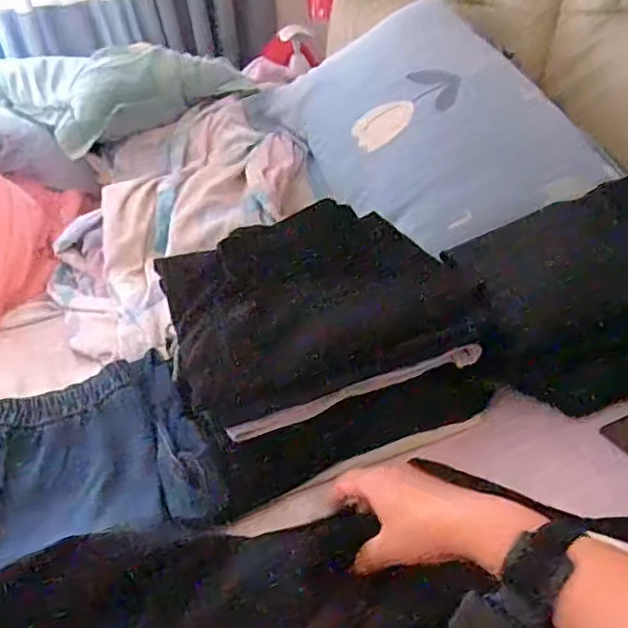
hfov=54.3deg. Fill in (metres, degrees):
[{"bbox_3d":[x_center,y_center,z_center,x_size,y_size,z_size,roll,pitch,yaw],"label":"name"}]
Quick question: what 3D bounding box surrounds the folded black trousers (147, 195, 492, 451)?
[{"bbox_3d":[0.001,-0.013,0.700,0.321,0.113,0.230,-17,33,-16],"label":"folded black trousers"}]

